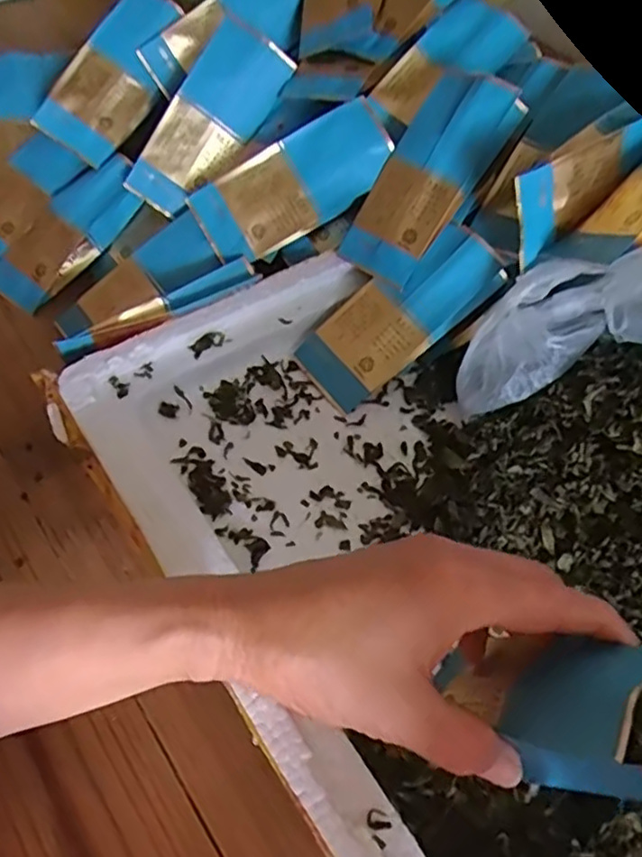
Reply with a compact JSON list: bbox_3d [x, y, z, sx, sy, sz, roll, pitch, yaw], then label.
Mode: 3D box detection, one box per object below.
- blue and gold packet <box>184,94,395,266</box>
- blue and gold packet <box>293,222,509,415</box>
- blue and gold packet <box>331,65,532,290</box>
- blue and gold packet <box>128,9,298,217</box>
[{"bbox_3d":[-0.016,-0.155,0.422,0.129,0.019,0.056,-30,93,3],"label":"blue and gold packet"},{"bbox_3d":[0.048,-0.067,0.397,0.127,0.021,0.055,-37,63,8],"label":"blue and gold packet"},{"bbox_3d":[0.064,-0.150,0.398,0.057,0.018,0.126,40,103,20],"label":"blue and gold packet"},{"bbox_3d":[-0.074,-0.202,0.438,0.052,0.009,0.128,33,98,-16],"label":"blue and gold packet"}]

